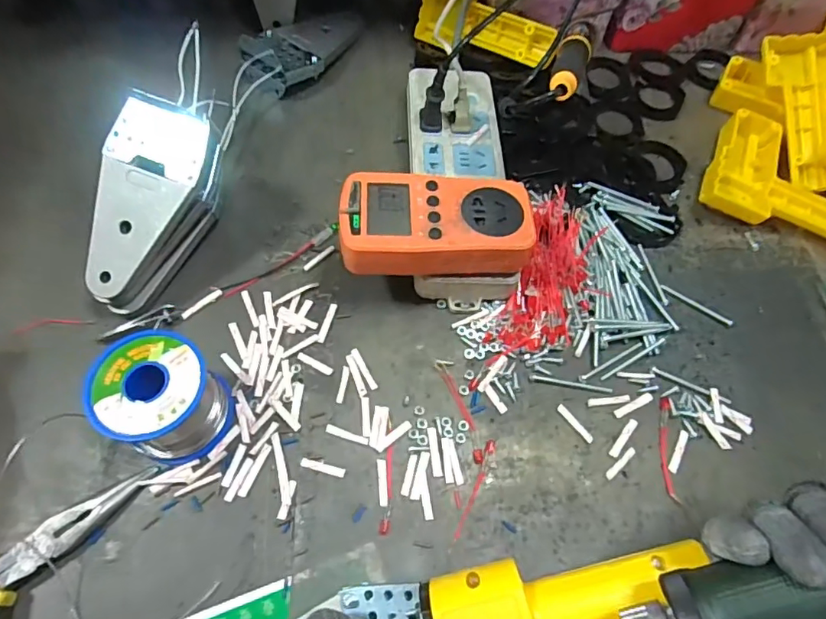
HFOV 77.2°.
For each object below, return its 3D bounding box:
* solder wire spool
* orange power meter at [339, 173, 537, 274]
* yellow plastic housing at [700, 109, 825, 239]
[{"bbox_3d":[-0.154,0.056,0.321,0.066,0.062,0.063,1,61,-1],"label":"solder wire spool"},{"bbox_3d":[0.016,-0.058,0.352,0.125,0.031,0.069,0,62,-3],"label":"orange power meter"},{"bbox_3d":[0.327,-0.104,0.438,0.142,0.027,0.114,25,64,12],"label":"yellow plastic housing"}]

